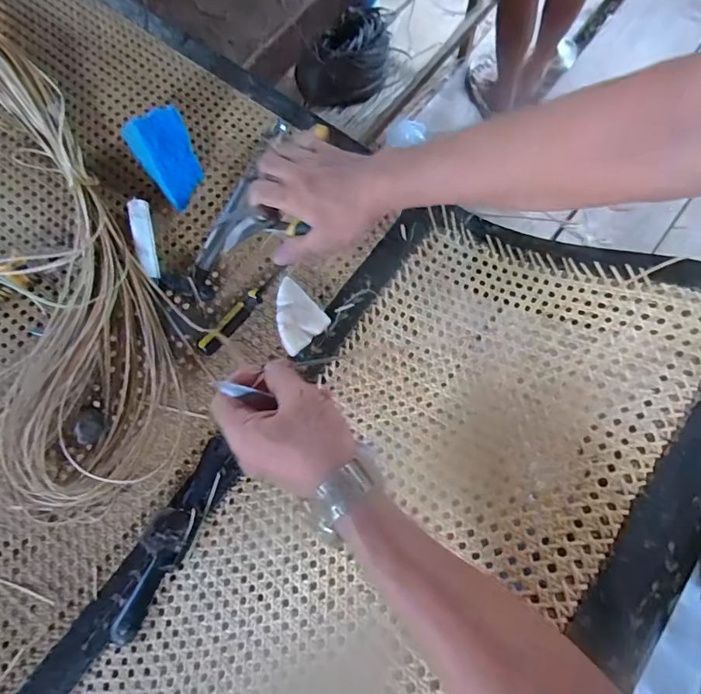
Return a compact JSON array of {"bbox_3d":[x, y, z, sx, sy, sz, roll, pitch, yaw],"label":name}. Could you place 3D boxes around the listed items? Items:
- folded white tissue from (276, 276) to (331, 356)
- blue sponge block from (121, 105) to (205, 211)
[{"bbox_3d":[-0.063,-0.032,0.510,0.066,0.024,0.059,41,79,13],"label":"folded white tissue"},{"bbox_3d":[-0.209,-0.215,0.529,0.064,0.061,0.082,-26,74,-5],"label":"blue sponge block"}]

